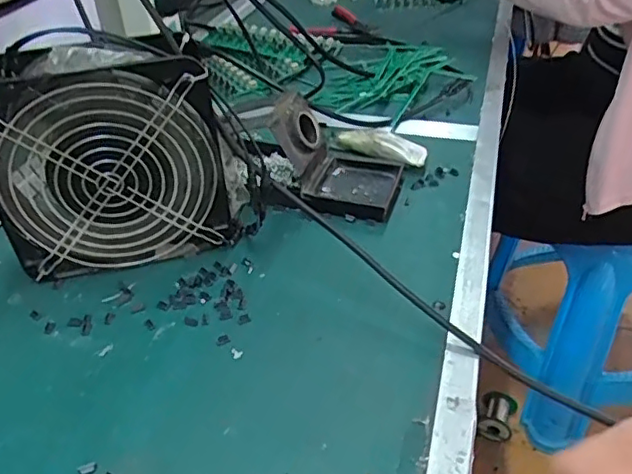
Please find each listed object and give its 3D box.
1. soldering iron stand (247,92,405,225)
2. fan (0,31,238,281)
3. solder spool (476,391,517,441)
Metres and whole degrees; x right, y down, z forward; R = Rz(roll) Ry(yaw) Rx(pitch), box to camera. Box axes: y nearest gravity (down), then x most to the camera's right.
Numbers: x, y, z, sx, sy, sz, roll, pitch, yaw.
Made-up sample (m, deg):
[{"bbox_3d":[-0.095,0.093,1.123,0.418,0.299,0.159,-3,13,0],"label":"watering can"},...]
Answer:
[{"bbox_3d":[0.003,-0.071,0.488,0.128,0.070,0.082,7,39,14],"label":"soldering iron stand"},{"bbox_3d":[-0.138,-0.055,0.412,0.159,0.155,0.057,-10,38,-7],"label":"fan"},{"bbox_3d":[0.349,0.352,1.145,0.064,0.057,0.086,12,41,20],"label":"solder spool"}]

